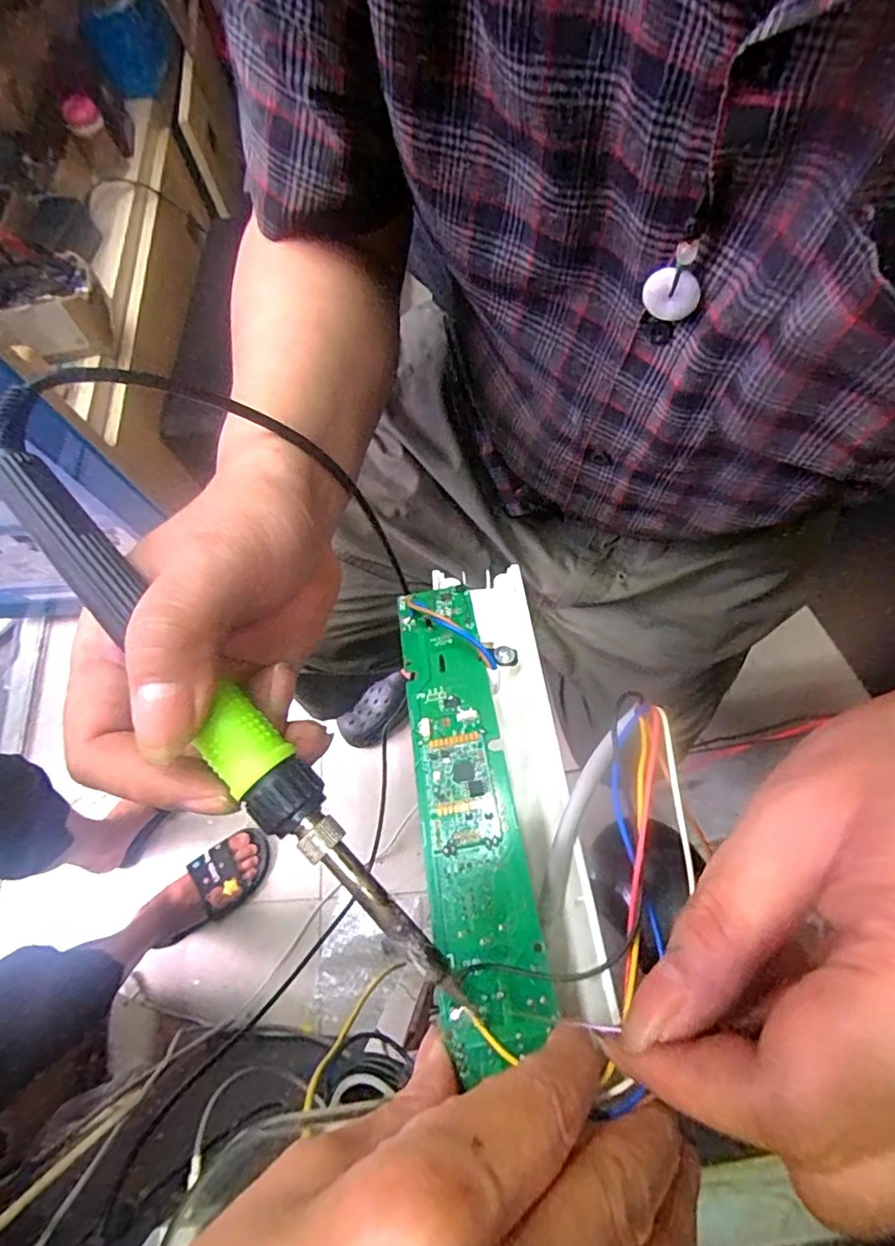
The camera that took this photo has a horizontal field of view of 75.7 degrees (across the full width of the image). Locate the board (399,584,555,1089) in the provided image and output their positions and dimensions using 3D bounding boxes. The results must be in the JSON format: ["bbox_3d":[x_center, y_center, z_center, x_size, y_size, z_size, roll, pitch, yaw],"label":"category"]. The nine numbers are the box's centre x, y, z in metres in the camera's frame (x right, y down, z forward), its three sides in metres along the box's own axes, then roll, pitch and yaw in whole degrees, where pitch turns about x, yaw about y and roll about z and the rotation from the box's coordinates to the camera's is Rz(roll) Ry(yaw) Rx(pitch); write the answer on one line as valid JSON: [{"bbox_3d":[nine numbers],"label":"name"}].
[{"bbox_3d":[0.005,0.054,0.216,0.033,0.005,0.176,-12,52,2],"label":"board"}]

